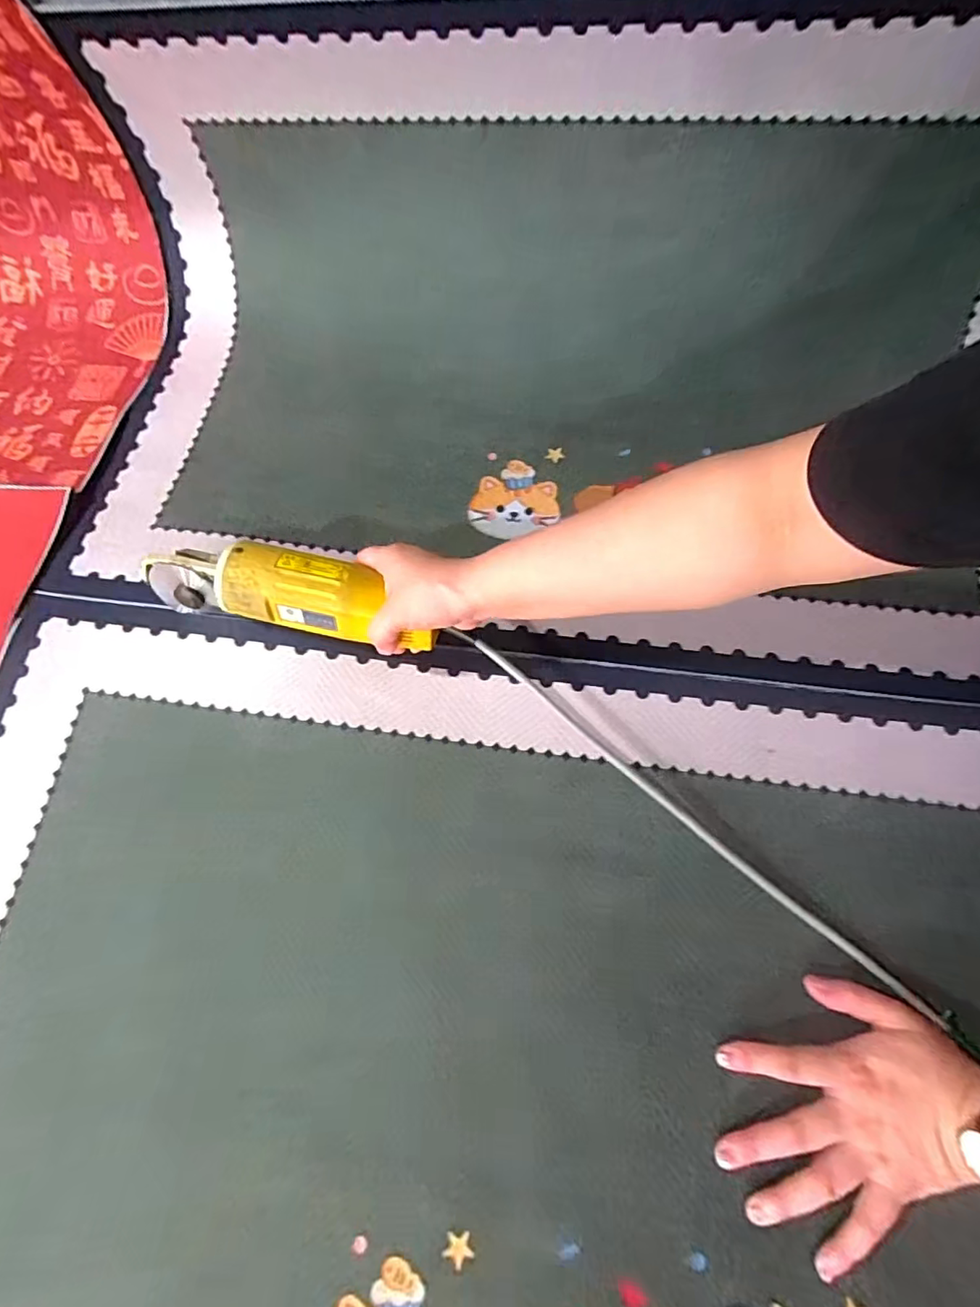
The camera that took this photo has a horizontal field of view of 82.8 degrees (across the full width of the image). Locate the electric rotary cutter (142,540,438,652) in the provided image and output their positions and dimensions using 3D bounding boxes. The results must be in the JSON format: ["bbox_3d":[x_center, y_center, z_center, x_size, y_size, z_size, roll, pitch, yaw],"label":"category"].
[{"bbox_3d":[-0.158,-0.050,0.439,0.228,0.052,0.052,10,71,7],"label":"electric rotary cutter"}]

